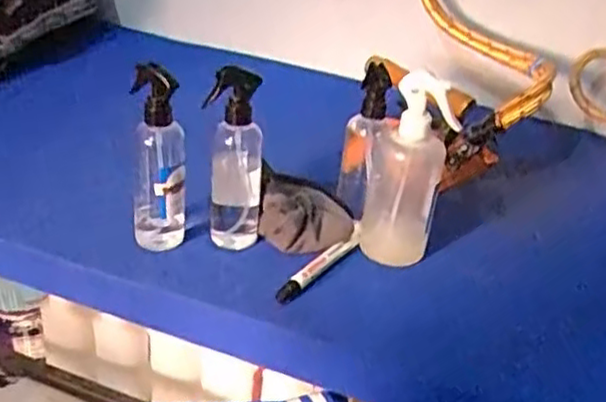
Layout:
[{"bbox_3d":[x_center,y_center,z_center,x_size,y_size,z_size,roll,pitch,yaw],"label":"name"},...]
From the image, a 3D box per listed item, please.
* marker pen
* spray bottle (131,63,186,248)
[{"bbox_3d":[0.017,0.068,0.709,0.016,0.011,0.136,24,35,27],"label":"marker pen"},{"bbox_3d":[-0.144,-0.037,0.700,0.051,0.195,0.051,1,31,-10],"label":"spray bottle"}]

